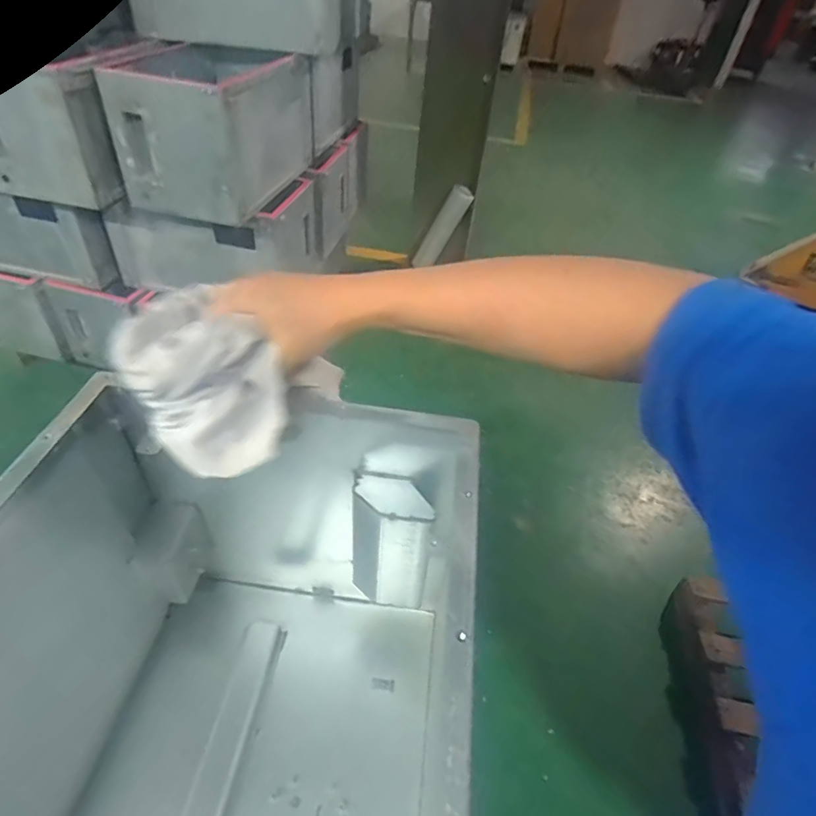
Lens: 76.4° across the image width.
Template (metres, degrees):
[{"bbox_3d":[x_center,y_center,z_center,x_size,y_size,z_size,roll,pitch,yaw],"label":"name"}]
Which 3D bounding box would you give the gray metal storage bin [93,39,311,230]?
[{"bbox_3d":[-0.536,-0.777,1.413,0.398,0.290,0.538,10,44,4],"label":"gray metal storage bin"}]

